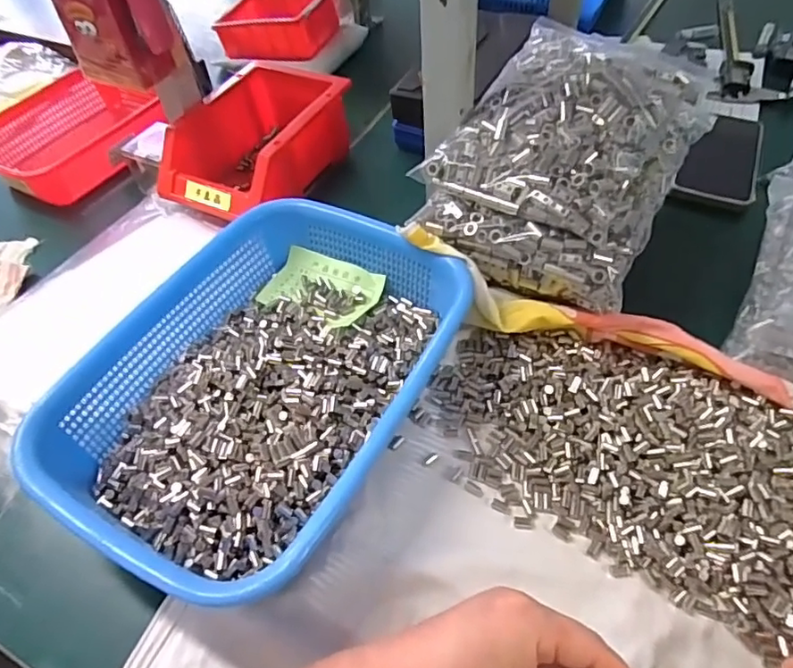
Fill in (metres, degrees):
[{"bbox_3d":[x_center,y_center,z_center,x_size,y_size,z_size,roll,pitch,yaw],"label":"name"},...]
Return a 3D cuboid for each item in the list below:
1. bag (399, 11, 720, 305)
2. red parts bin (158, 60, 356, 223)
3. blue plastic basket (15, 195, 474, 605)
[{"bbox_3d":[0.138,-0.142,0.460,0.163,0.103,0.235,23,58,21],"label":"bag"},{"bbox_3d":[-0.136,-0.200,0.588,0.133,0.074,0.201,23,57,21],"label":"red parts bin"},{"bbox_3d":[-0.088,0.032,0.403,0.208,0.076,0.282,23,56,20],"label":"blue plastic basket"}]

